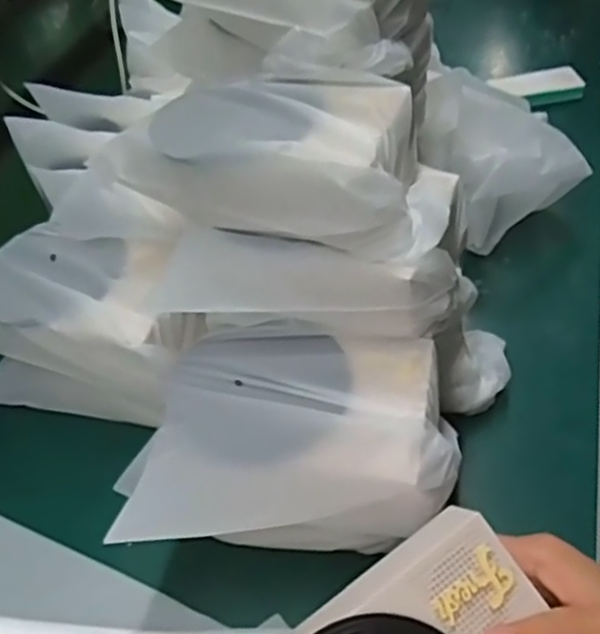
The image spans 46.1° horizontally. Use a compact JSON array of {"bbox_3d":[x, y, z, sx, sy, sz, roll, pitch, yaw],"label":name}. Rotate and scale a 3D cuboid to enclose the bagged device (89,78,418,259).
[{"bbox_3d":[-0.019,-0.095,0.397,0.180,0.053,0.103,13,50,21],"label":"bagged device"}]

